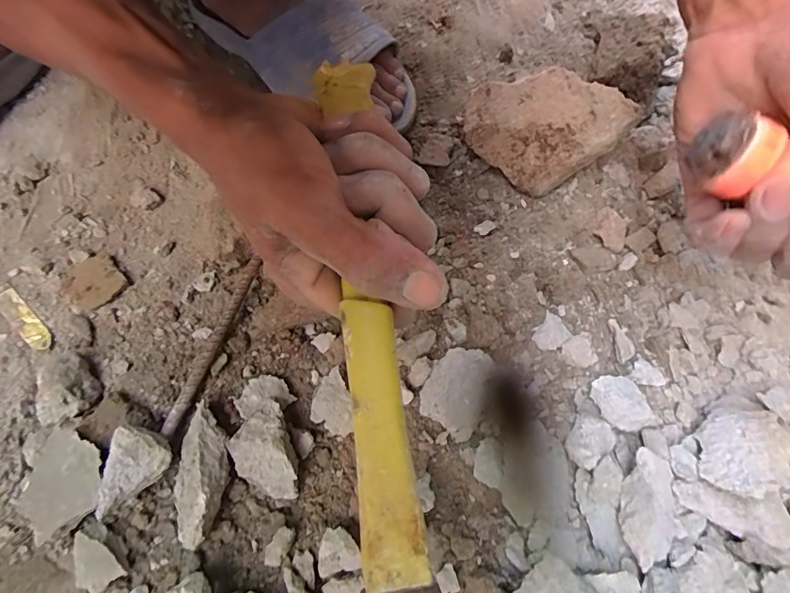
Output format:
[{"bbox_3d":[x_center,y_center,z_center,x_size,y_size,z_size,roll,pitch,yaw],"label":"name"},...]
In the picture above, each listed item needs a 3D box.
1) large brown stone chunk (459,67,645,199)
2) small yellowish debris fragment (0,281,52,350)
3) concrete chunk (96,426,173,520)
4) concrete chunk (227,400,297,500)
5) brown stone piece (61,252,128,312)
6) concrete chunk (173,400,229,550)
[{"bbox_3d":[0.116,-0.132,0.351,0.125,0.046,0.094,-15,67,-12],"label":"large brown stone chunk"},{"bbox_3d":[-0.258,0.014,0.304,0.063,0.006,0.016,42,68,12],"label":"small yellowish debris fragment"},{"bbox_3d":[-0.151,0.096,0.250,0.032,0.020,0.042,38,68,11],"label":"concrete chunk"},{"bbox_3d":[-0.078,0.094,0.264,0.033,0.024,0.054,-21,70,-14],"label":"concrete chunk"},{"bbox_3d":[-0.217,-0.010,0.316,0.038,0.008,0.038,-39,75,-20],"label":"brown stone piece"},{"bbox_3d":[-0.112,0.101,0.258,0.028,0.025,0.076,1,66,-5],"label":"concrete chunk"}]

